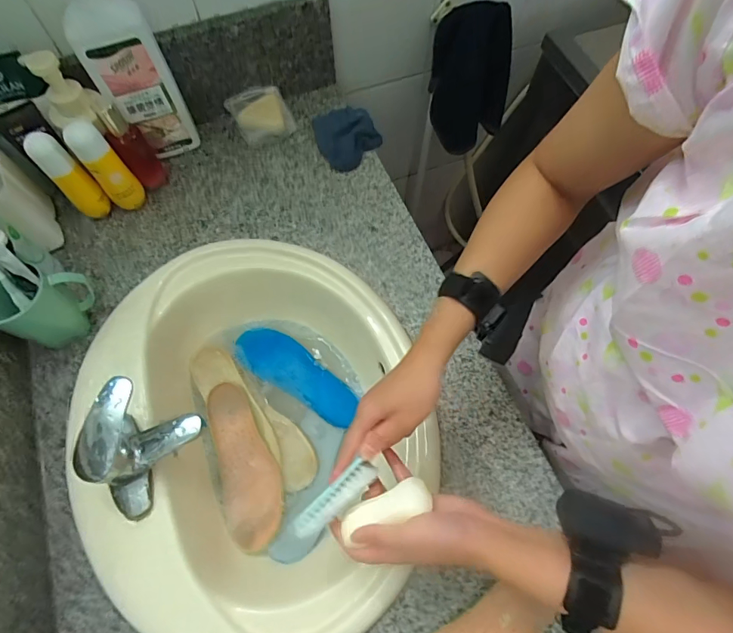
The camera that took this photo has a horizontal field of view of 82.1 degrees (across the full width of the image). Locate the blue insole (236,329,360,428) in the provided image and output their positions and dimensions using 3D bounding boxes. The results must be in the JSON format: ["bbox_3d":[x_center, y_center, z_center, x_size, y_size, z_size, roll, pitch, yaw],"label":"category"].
[{"bbox_3d":[-0.110,0.087,0.666,0.215,0.014,0.075,31,69,13],"label":"blue insole"}]

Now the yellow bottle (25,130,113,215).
[{"bbox_3d":[-0.425,-0.196,0.613,0.036,0.151,0.041,42,72,16],"label":"yellow bottle"}]

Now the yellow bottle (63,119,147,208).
[{"bbox_3d":[-0.379,-0.214,0.623,0.048,0.150,0.041,-38,71,-16],"label":"yellow bottle"}]

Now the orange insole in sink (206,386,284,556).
[{"bbox_3d":[-0.174,0.204,0.605,0.078,0.014,0.225,-16,68,-8],"label":"orange insole in sink"}]

